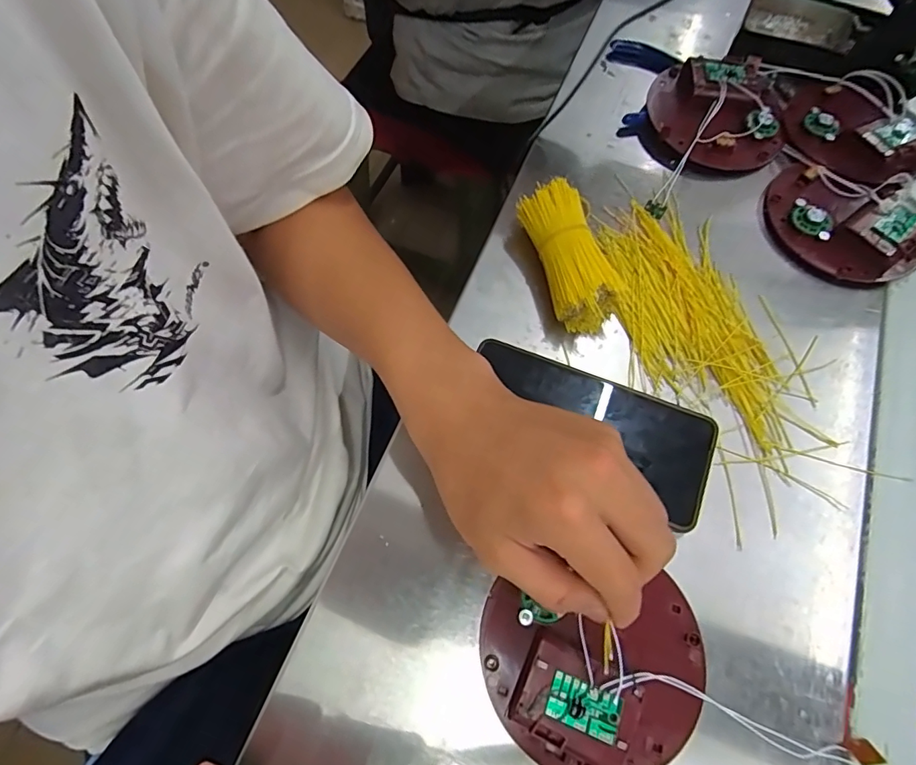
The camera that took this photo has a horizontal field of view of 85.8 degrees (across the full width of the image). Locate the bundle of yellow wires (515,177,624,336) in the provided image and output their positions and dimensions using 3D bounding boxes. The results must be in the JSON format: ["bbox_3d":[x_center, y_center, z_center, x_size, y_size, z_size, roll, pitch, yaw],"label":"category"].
[{"bbox_3d":[0.080,-0.093,0.358,0.042,0.037,0.107,-14,69,-6],"label":"bundle of yellow wires"}]

